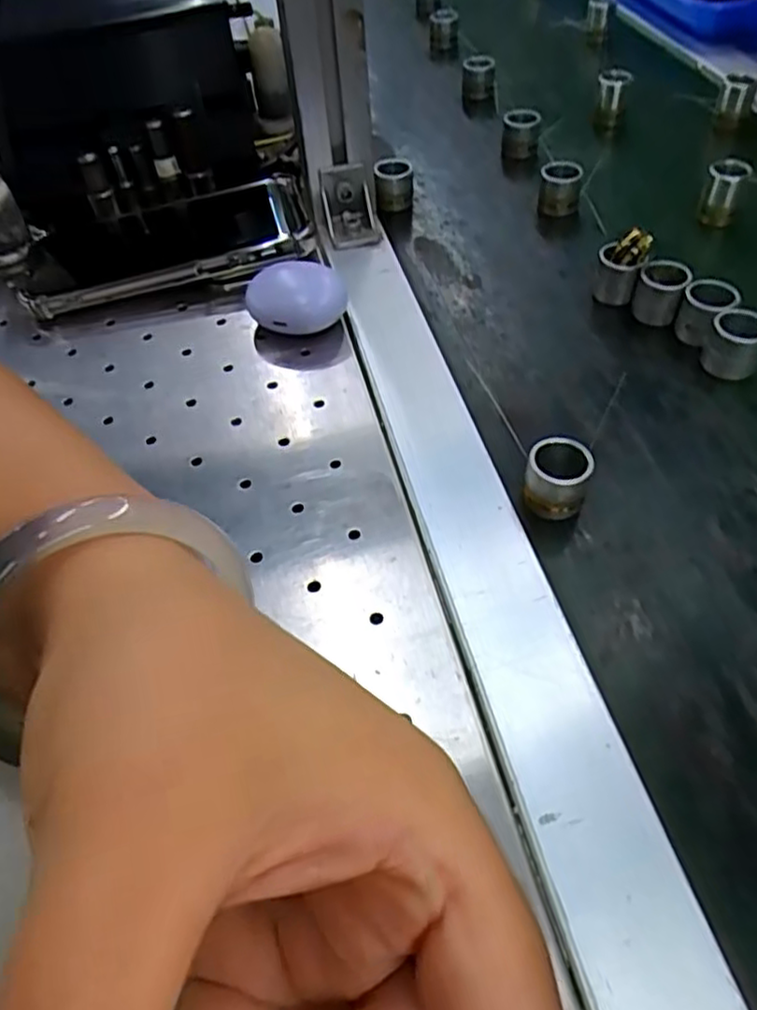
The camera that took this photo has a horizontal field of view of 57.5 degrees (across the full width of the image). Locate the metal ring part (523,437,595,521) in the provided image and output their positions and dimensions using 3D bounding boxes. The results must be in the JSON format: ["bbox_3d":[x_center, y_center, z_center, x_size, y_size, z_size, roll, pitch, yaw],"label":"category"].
[{"bbox_3d":[0.073,-0.012,0.282,0.024,0.024,0.024,10,52,11],"label":"metal ring part"}]

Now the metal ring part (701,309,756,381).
[{"bbox_3d":[0.169,-0.075,0.328,0.024,0.027,0.020,23,55,20],"label":"metal ring part"}]

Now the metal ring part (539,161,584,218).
[{"bbox_3d":[0.112,-0.193,0.425,0.024,0.028,0.021,9,52,10],"label":"metal ring part"}]

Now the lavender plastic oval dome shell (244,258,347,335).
[{"bbox_3d":[-0.041,-0.107,0.362,0.048,0.025,0.038,-23,53,-15],"label":"lavender plastic oval dome shell"}]

